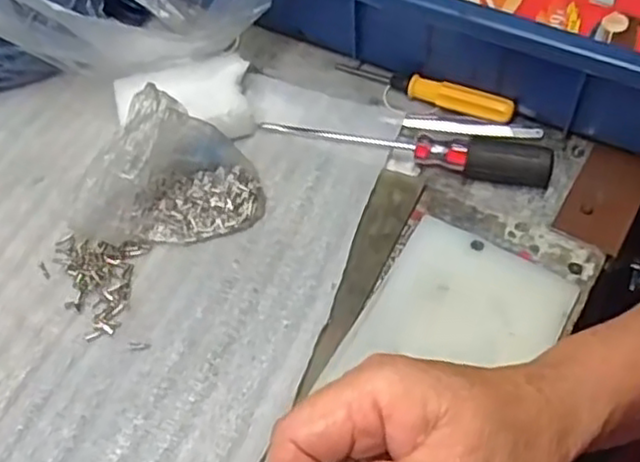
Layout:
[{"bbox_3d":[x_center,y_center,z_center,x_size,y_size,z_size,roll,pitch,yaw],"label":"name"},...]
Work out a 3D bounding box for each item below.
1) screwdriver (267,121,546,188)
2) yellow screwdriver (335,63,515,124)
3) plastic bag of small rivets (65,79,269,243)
[{"bbox_3d":[0.052,-0.055,0.423,0.172,0.019,0.022,15,55,12],"label":"screwdriver"},{"bbox_3d":[0.066,-0.094,0.452,0.121,0.017,0.014,24,58,18],"label":"yellow screwdriver"},{"bbox_3d":[-0.086,-0.036,0.385,0.103,0.065,0.061,-4,54,-1],"label":"plastic bag of small rivets"}]

